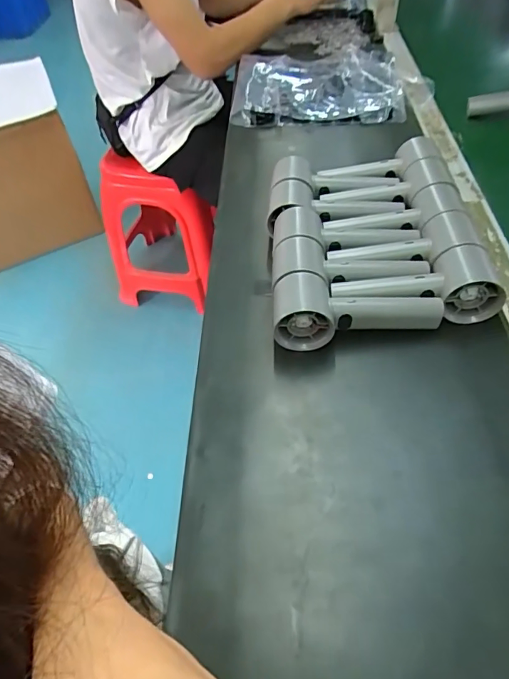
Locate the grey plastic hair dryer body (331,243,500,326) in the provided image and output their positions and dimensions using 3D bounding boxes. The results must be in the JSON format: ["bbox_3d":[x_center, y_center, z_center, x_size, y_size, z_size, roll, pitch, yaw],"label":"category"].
[{"bbox_3d":[0.157,-0.048,0.451,0.159,0.053,0.057,-6,50,0],"label":"grey plastic hair dryer body"}]

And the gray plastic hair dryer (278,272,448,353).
[{"bbox_3d":[0.097,-0.030,0.441,0.154,0.052,0.053,-3,50,3],"label":"gray plastic hair dryer"}]

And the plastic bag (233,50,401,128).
[{"bbox_3d":[0.109,-0.466,0.825,0.290,0.038,0.264,3,52,6],"label":"plastic bag"}]

